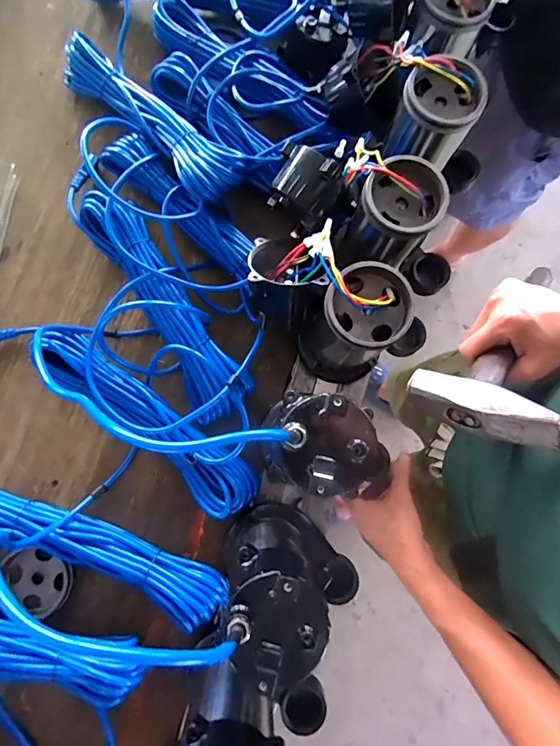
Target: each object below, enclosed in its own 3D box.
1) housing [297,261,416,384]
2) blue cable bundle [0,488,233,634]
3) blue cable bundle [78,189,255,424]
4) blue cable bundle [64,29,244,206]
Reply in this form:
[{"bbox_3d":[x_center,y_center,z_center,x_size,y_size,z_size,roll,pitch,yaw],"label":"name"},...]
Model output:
[{"bbox_3d":[0.088,-0.049,0.493,0.084,0.168,0.100,39,82,4],"label":"housing"},{"bbox_3d":[-0.234,0.217,0.508,0.346,0.043,0.073,24,81,2],"label":"blue cable bundle"},{"bbox_3d":[-0.164,-0.097,0.564,0.094,0.055,0.346,-33,84,-7],"label":"blue cable bundle"},{"bbox_3d":[-0.187,-0.359,0.582,0.346,0.038,0.088,41,82,4],"label":"blue cable bundle"}]

